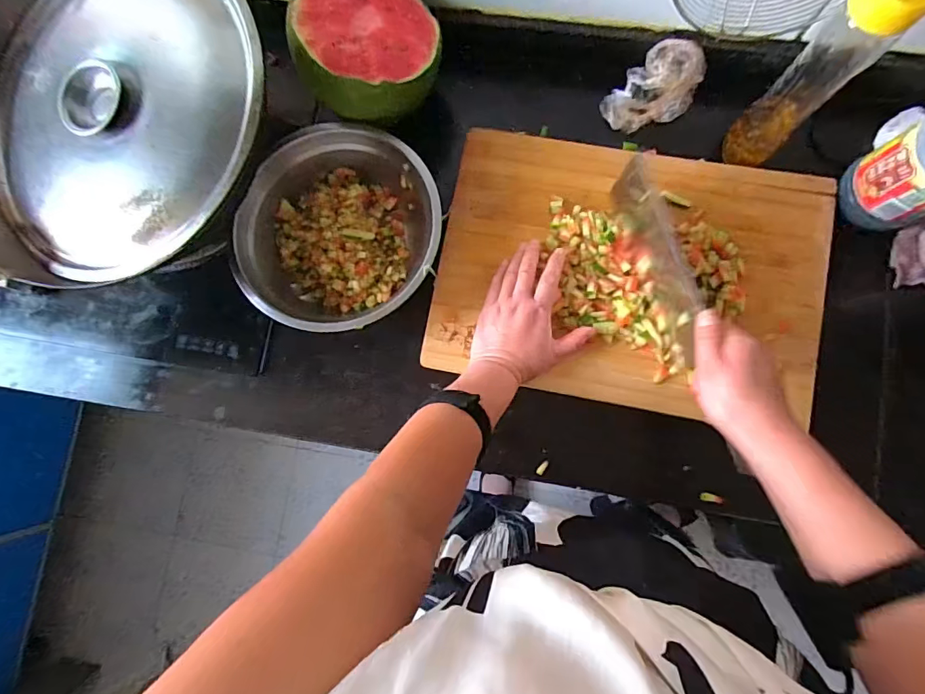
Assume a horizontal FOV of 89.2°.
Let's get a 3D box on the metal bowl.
[{"bbox_3d":[-0.134,-0.122,0.530,0.211,0.067,0.215,0,83,3],"label":"metal bowl"}]

